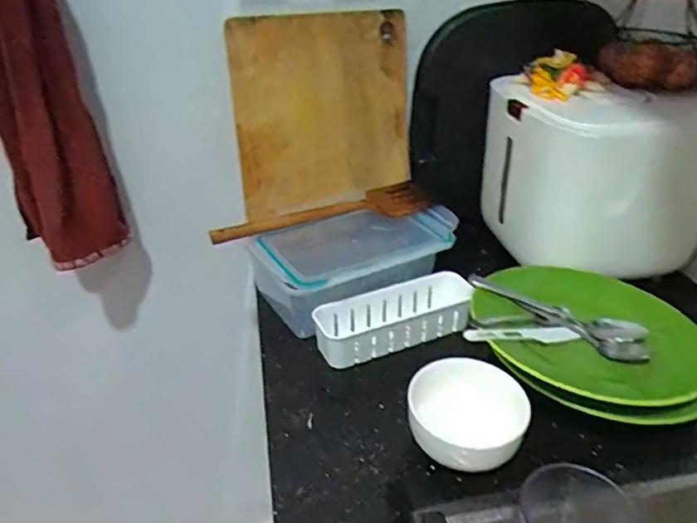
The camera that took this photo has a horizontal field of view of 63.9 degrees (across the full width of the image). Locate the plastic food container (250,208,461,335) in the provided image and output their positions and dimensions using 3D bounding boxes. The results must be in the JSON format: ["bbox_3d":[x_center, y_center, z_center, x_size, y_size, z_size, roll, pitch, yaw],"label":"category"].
[{"bbox_3d":[0.016,0.002,0.748,0.265,0.086,0.139,-13,35,-20],"label":"plastic food container"}]

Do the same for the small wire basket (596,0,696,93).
[{"bbox_3d":[0.396,-0.286,0.707,0.125,0.106,0.093,-6,33,-9],"label":"small wire basket"}]

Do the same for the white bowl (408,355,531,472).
[{"bbox_3d":[0.121,0.155,0.567,0.109,0.065,0.109,0,32,0],"label":"white bowl"}]

